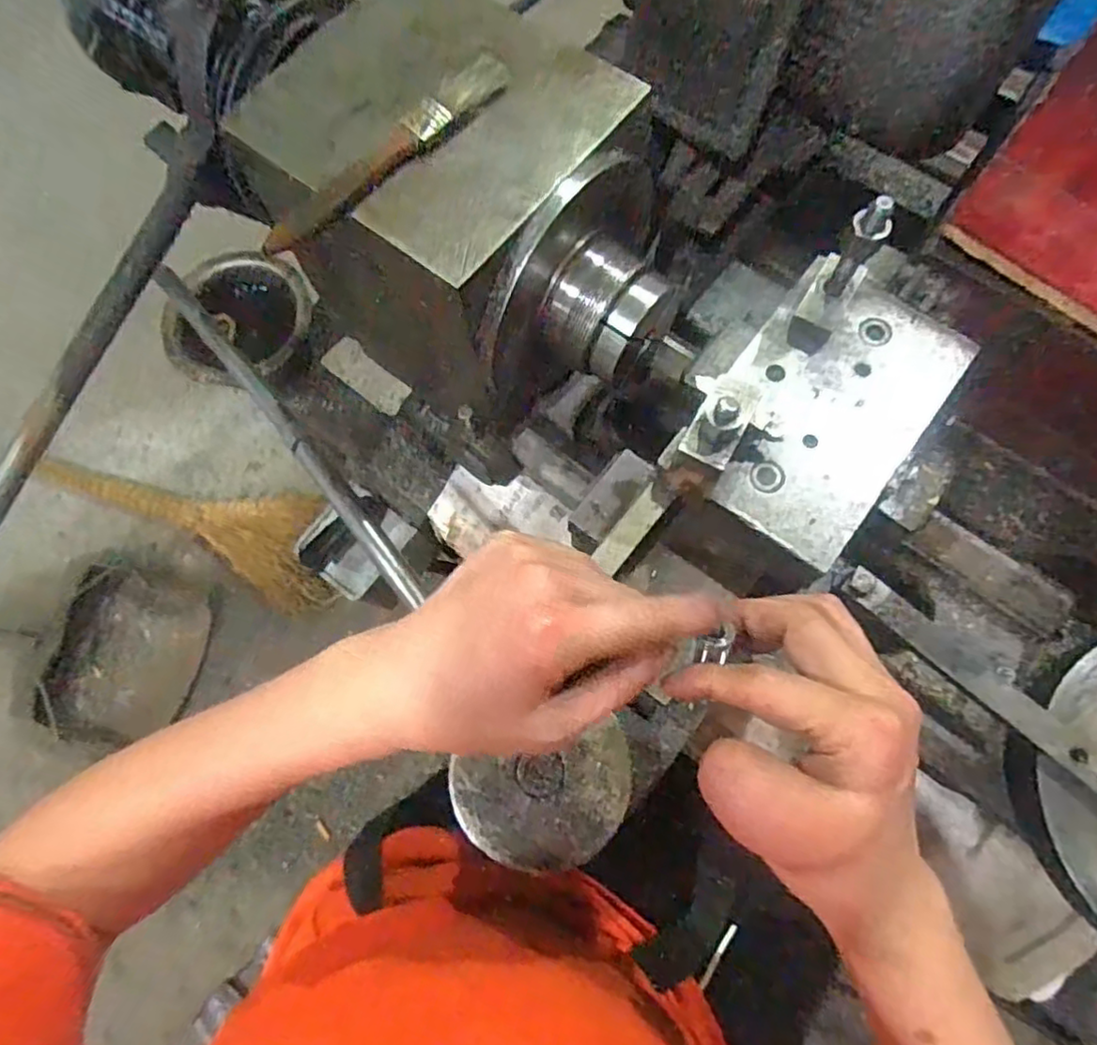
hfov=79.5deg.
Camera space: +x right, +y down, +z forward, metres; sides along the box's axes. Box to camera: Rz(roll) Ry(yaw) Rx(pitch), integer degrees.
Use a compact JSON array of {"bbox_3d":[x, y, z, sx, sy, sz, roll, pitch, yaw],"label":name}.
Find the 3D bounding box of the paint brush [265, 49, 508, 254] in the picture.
[{"bbox_3d":[-0.081,-0.190,0.334,0.156,0.009,0.021,-43,76,-11],"label":"paint brush"}]

